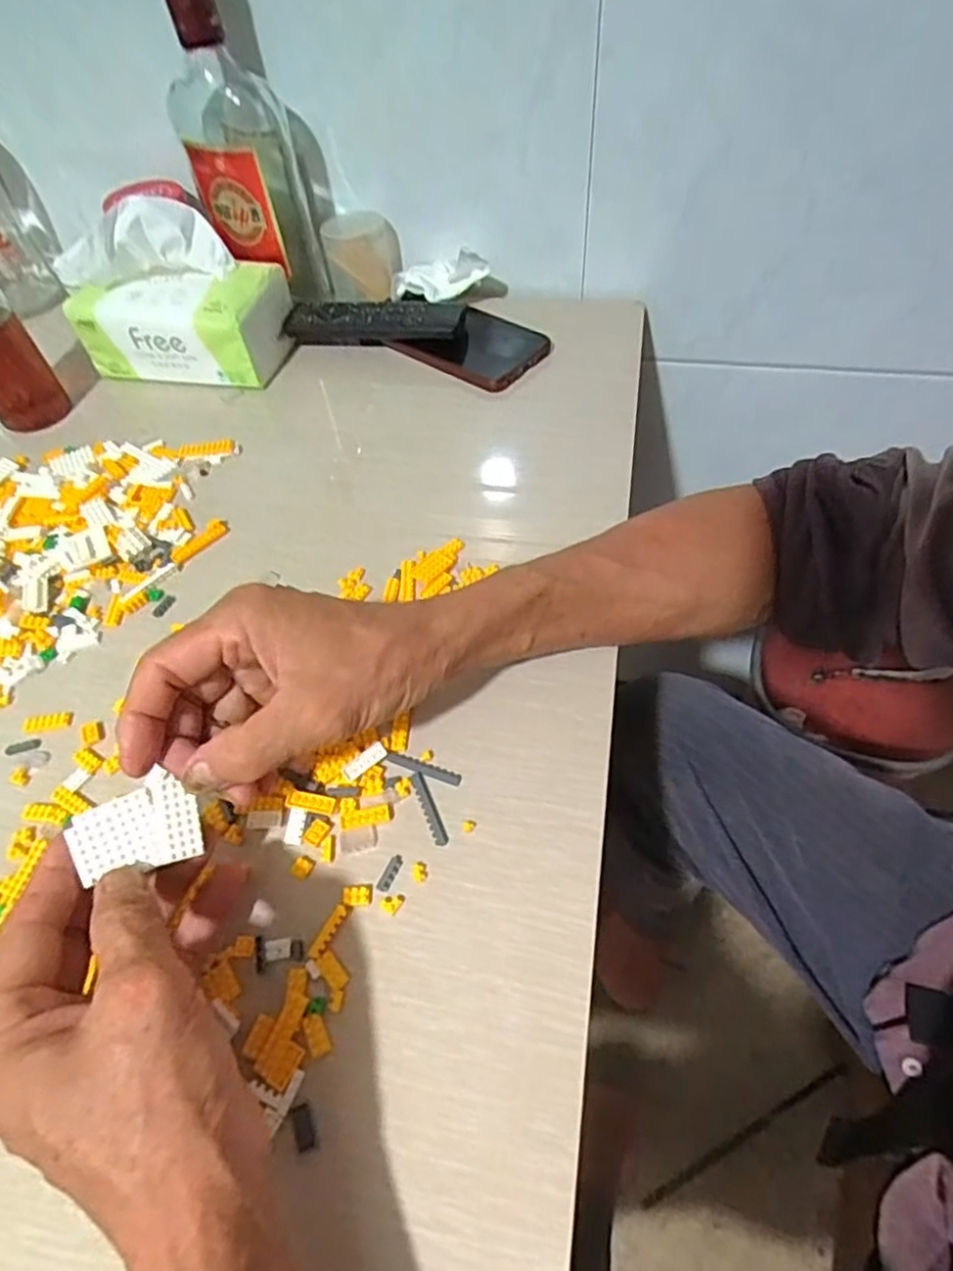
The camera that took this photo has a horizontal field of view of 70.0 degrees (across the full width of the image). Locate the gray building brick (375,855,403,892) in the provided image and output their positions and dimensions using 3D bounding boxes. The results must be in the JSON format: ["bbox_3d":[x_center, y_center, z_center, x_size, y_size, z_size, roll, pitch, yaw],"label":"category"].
[{"bbox_3d":[-0.041,0.111,0.319,0.006,0.004,0.018,18,58,17],"label":"gray building brick"}]

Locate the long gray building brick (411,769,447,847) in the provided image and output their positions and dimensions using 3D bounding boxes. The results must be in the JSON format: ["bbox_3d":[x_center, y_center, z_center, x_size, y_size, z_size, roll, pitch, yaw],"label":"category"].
[{"bbox_3d":[-0.024,0.085,0.336,0.007,0.004,0.040,-21,55,-10],"label":"long gray building brick"}]

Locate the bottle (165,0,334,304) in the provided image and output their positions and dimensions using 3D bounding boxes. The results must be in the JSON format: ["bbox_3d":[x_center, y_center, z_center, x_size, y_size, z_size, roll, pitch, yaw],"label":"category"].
[{"bbox_3d":[-0.186,-0.381,0.537,0.077,0.229,0.083,-26,56,-13],"label":"bottle"}]

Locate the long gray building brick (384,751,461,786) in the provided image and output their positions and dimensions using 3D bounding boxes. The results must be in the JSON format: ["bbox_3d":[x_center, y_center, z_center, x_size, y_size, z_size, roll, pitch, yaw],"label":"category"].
[{"bbox_3d":[-0.028,0.068,0.349,0.040,0.004,0.006,16,57,16],"label":"long gray building brick"}]

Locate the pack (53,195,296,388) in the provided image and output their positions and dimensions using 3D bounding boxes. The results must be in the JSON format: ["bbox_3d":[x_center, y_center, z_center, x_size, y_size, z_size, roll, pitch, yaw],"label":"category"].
[{"bbox_3d":[-0.244,-0.277,0.551,0.162,0.113,0.081,7,55,10],"label":"pack"}]

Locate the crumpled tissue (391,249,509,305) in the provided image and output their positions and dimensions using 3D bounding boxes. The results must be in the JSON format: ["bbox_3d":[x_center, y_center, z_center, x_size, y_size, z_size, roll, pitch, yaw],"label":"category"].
[{"bbox_3d":[-0.024,-0.310,0.593,0.098,0.045,0.043,-4,54,3],"label":"crumpled tissue"}]

